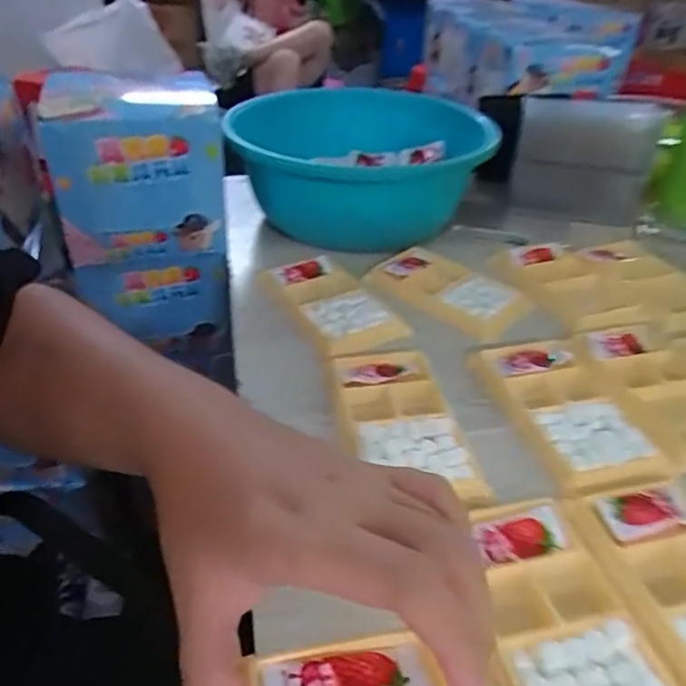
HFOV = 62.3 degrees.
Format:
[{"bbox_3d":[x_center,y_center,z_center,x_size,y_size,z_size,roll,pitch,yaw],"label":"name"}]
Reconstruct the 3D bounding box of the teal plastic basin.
[{"bbox_3d":[0.020,-0.180,0.588,0.228,0.107,0.222,1,37,-1],"label":"teal plastic basin"}]

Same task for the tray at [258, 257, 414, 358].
[{"bbox_3d":[-0.008,-0.037,0.482,0.073,0.011,0.132,-17,41,-24],"label":"tray"}]

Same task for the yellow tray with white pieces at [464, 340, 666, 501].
[{"bbox_3d":[0.151,0.042,0.388,0.075,0.011,0.137,-9,38,-14],"label":"yellow tray with white pieces"}]

